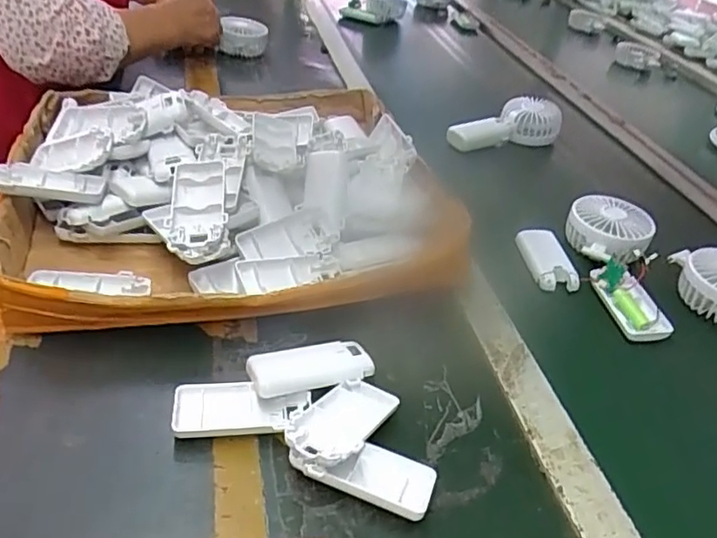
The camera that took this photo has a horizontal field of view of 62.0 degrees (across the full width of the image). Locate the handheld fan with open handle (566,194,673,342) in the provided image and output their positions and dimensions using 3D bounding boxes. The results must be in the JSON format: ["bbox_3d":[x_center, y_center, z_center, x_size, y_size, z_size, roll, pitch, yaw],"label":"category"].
[{"bbox_3d":[0.275,0.001,0.620,0.078,0.040,0.184,4,50,-4],"label":"handheld fan with open handle"}]

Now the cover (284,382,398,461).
[{"bbox_3d":[-0.010,0.105,0.417,0.049,0.014,0.091,27,26,23],"label":"cover"}]

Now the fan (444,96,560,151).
[{"bbox_3d":[0.210,-0.209,0.881,0.167,0.056,0.054,-11,39,-3],"label":"fan"}]

